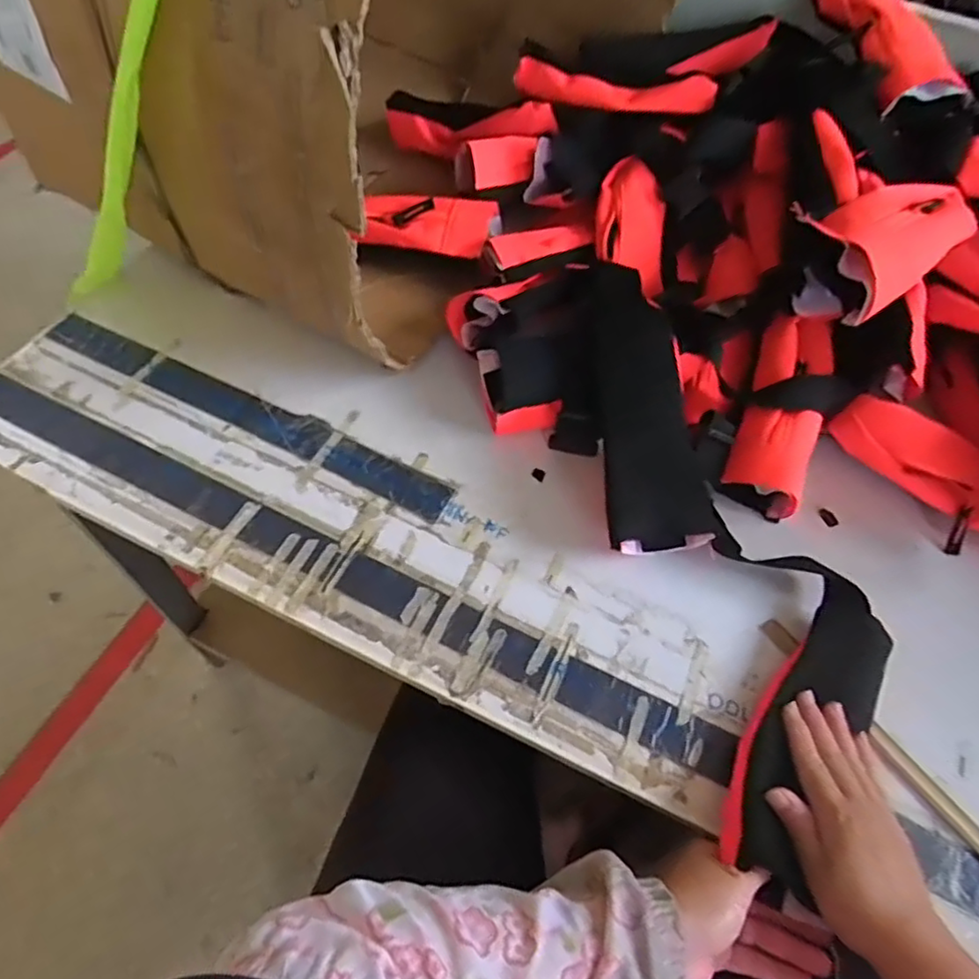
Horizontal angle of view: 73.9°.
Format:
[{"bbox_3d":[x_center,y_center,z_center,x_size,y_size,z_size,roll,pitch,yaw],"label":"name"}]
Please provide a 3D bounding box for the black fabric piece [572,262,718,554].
[{"bbox_3d":[0.128,-0.085,0.584,0.088,0.044,0.278,-6,74,-8],"label":"black fabric piece"}]

